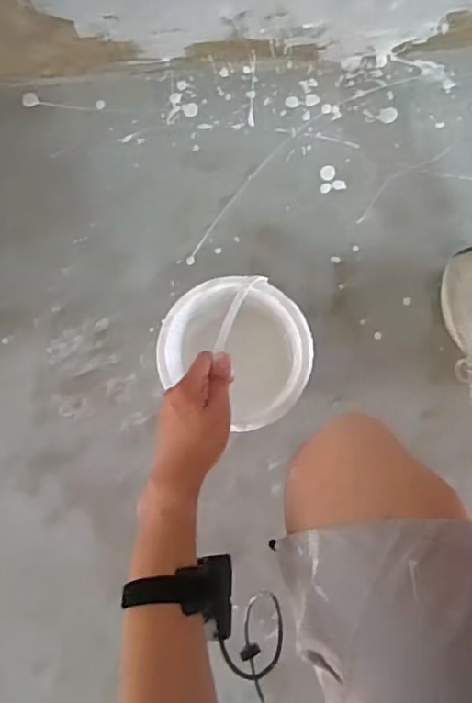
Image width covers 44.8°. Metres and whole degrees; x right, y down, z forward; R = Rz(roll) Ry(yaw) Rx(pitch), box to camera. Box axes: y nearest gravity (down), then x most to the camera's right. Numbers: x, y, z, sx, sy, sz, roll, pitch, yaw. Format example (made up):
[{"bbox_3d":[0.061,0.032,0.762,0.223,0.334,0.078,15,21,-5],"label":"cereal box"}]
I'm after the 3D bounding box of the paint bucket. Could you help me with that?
[{"bbox_3d":[0.012,-0.003,0.733,0.177,0.140,0.160,40,95,8],"label":"paint bucket"}]

